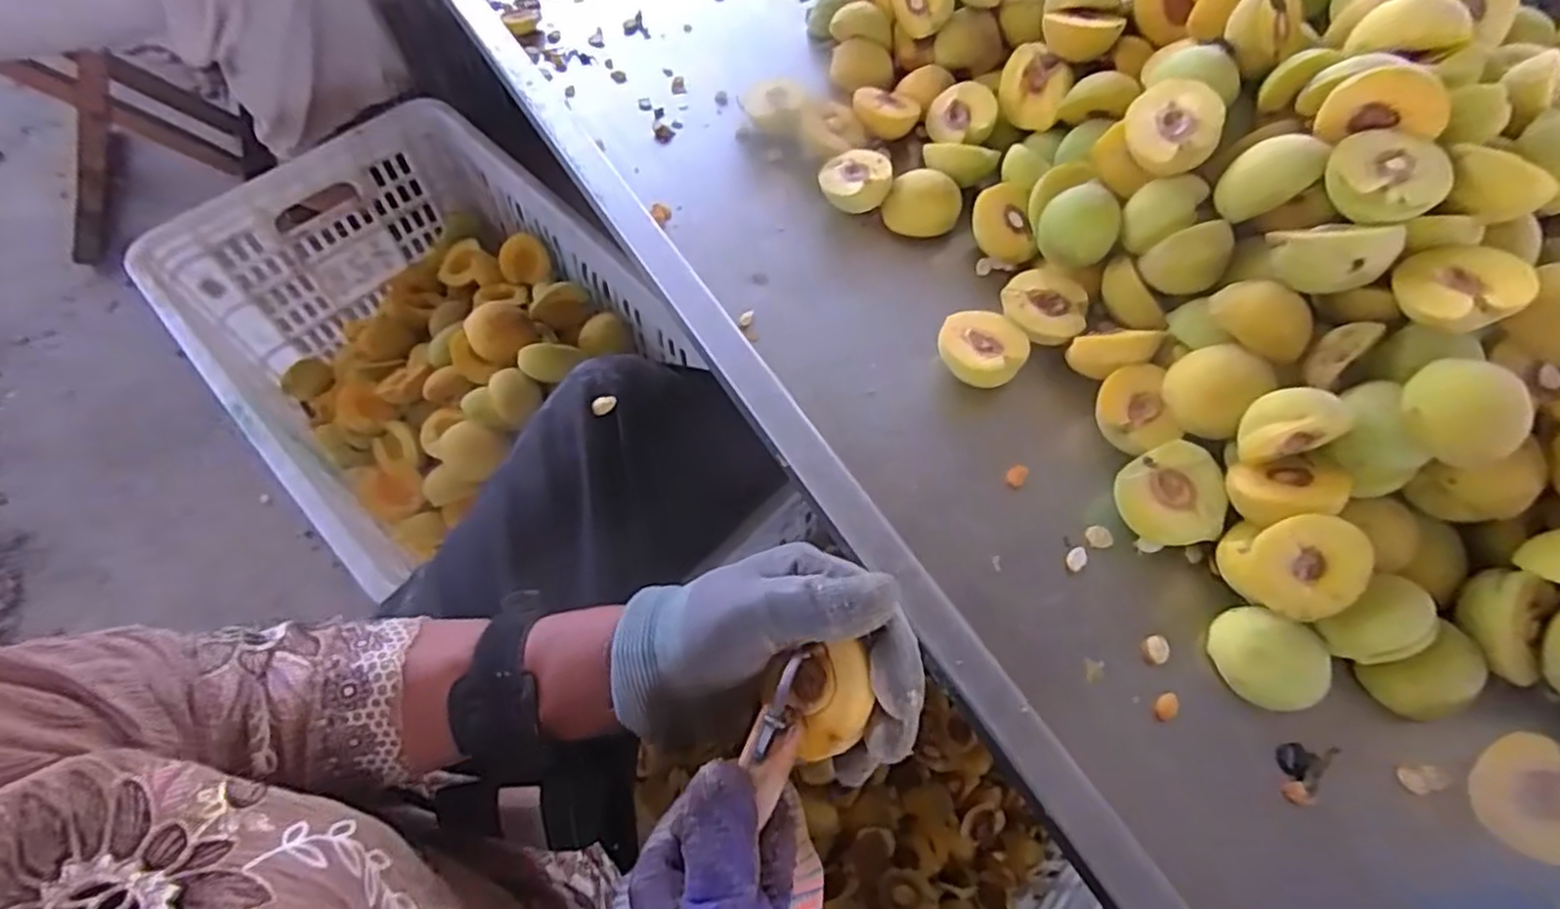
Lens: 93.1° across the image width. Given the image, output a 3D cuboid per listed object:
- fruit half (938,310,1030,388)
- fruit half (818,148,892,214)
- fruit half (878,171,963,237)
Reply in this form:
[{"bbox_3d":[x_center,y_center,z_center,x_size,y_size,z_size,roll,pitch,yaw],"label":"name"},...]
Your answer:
[{"bbox_3d":[0.142,-0.072,0.524,0.060,0.030,0.056,1,62,-1],"label":"fruit half"},{"bbox_3d":[0.060,-0.220,0.605,0.057,0.037,0.057,-5,62,-4],"label":"fruit half"},{"bbox_3d":[0.115,-0.199,0.599,0.058,0.043,0.050,16,62,7],"label":"fruit half"}]

